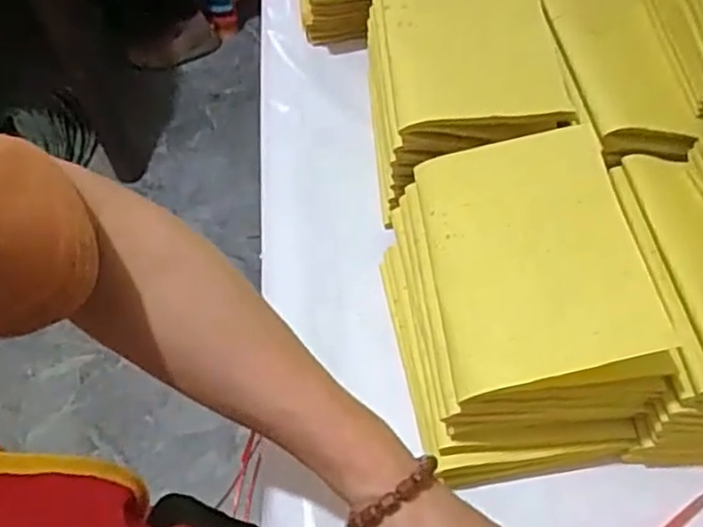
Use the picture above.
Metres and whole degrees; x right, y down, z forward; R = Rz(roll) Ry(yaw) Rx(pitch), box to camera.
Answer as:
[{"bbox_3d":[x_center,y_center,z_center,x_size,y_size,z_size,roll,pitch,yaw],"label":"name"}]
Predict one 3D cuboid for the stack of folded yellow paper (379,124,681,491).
[{"bbox_3d":[0.093,0.019,0.421,0.127,0.114,0.178,-9,58,-1],"label":"stack of folded yellow paper"}]

